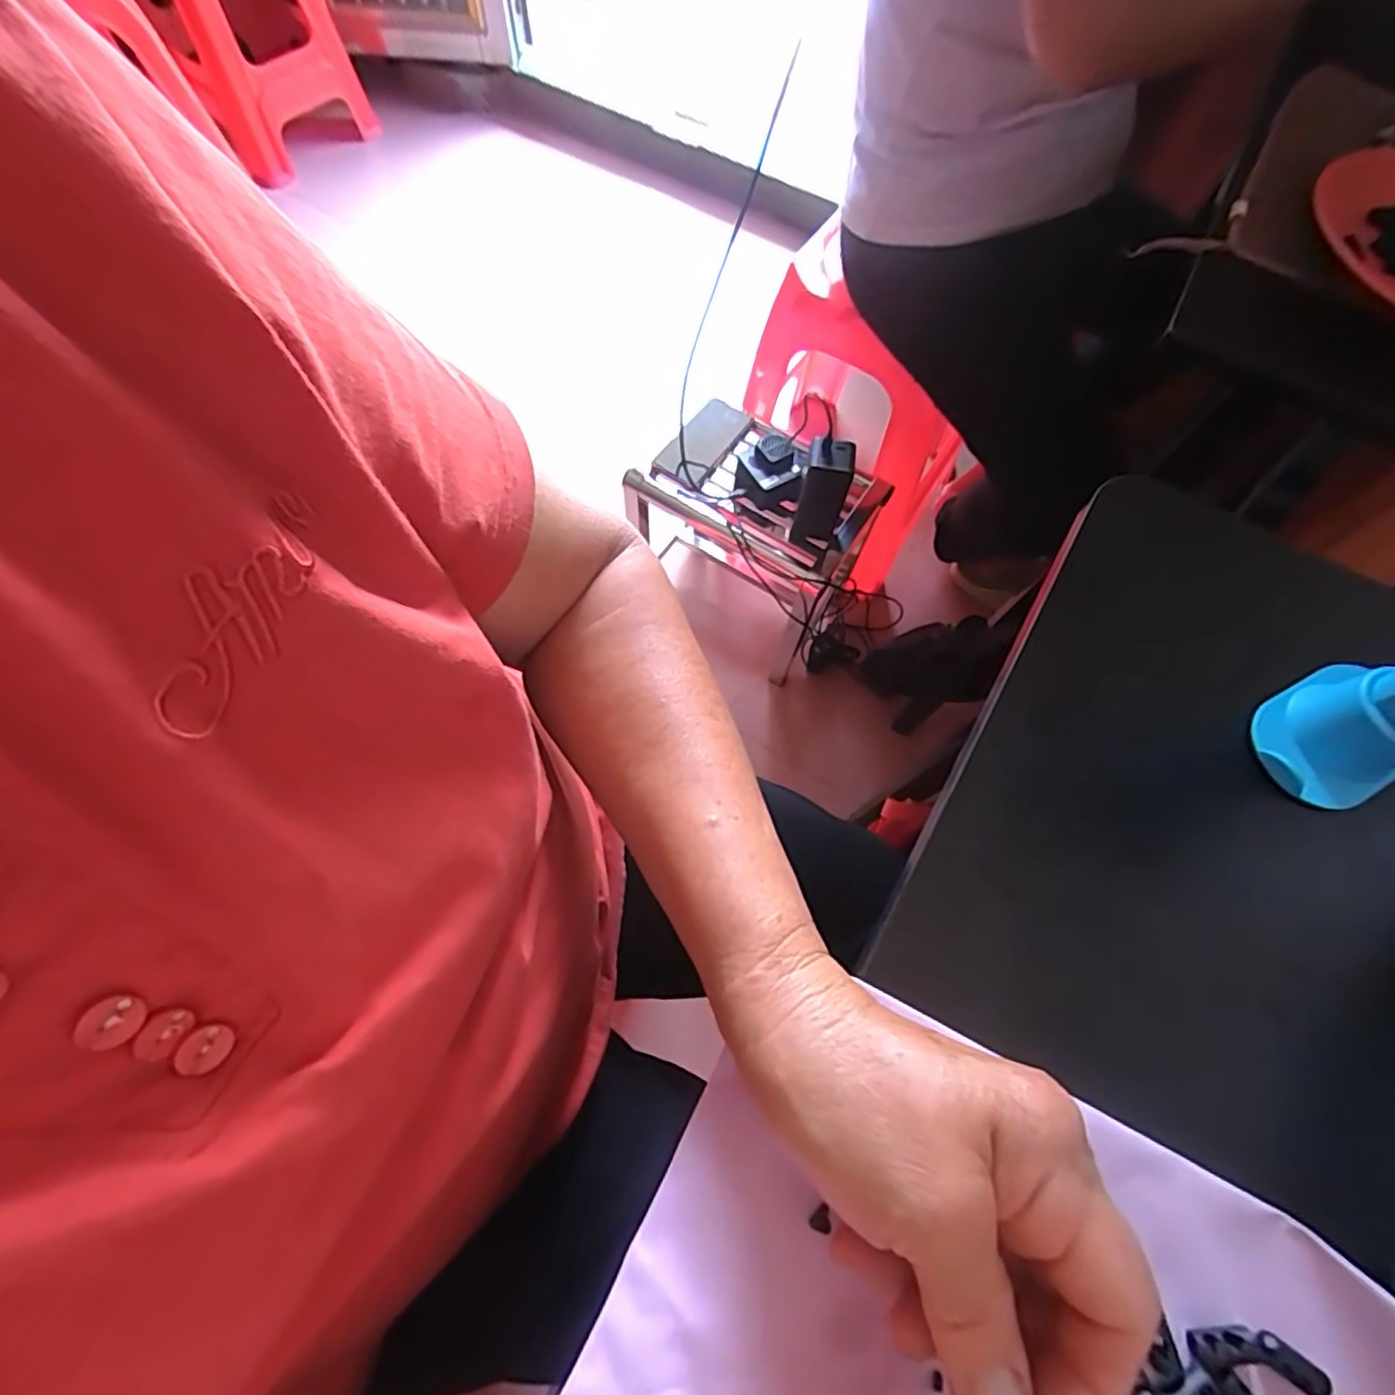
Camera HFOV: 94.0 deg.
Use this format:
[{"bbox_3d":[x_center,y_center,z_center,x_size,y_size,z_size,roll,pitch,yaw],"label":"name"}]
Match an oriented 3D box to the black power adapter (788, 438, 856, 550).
[{"bbox_3d":[0.156,-0.257,0.814,0.058,0.151,0.055,20,67,6],"label":"black power adapter"}]

